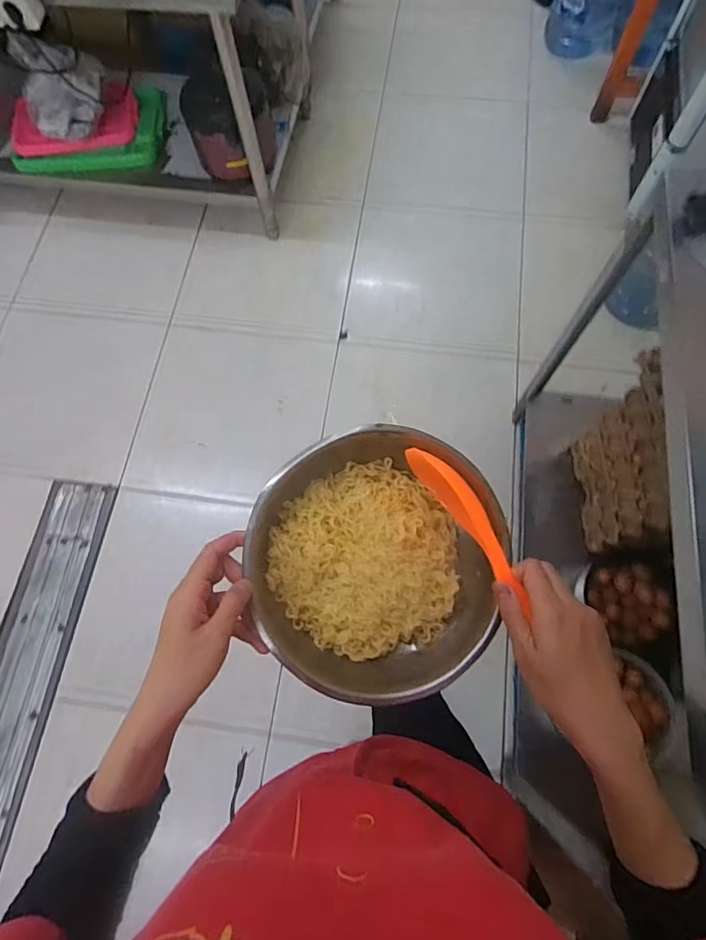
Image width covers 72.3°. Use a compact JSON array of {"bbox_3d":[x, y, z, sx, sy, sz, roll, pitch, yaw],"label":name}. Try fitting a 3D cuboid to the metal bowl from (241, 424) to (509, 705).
[{"bbox_3d":[0.022,0.078,0.419,0.204,0.083,0.218,-1,71,2],"label":"metal bowl"}]

